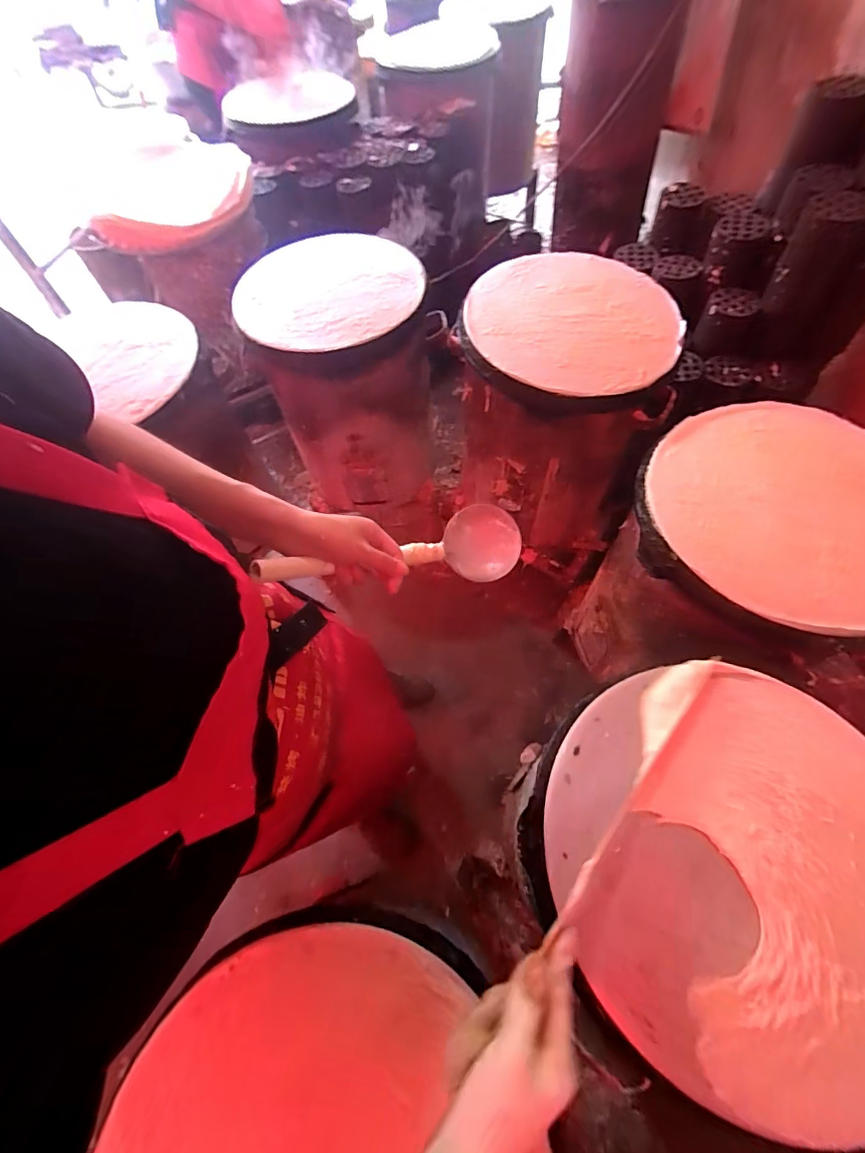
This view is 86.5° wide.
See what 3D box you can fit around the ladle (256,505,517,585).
[{"bbox_3d":[-0.031,-0.029,0.498,0.327,0.073,0.086,-7,56,-42],"label":"ladle"}]

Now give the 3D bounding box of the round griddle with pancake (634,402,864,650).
[{"bbox_3d":[0.485,-0.092,0.629,0.364,0.033,0.364,-1,64,3],"label":"round griddle with pancake"}]

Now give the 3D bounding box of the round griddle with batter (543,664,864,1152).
[{"bbox_3d":[0.296,0.266,0.443,0.348,0.031,0.364,-1,64,3],"label":"round griddle with batter"}]

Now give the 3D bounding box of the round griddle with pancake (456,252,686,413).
[{"bbox_3d":[0.245,-0.454,0.825,0.368,0.040,0.373,-1,64,3],"label":"round griddle with pancake"}]

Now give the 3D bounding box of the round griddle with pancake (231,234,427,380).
[{"bbox_3d":[-0.198,-0.568,0.935,0.382,0.063,0.378,18,67,10],"label":"round griddle with pancake"}]

